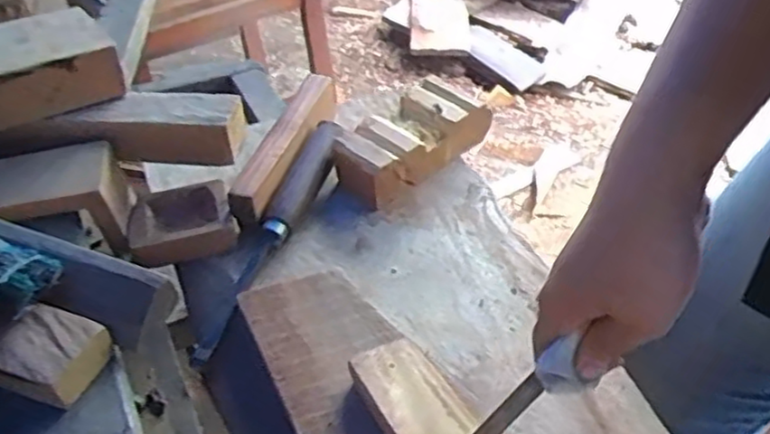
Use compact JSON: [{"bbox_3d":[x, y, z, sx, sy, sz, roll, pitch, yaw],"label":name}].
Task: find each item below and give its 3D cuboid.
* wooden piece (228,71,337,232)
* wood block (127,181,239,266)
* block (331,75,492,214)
[{"bbox_3d":[-0.085,-0.067,0.628,0.033,0.036,0.171,13,45,15],"label":"wooden piece"},{"bbox_3d":[-0.170,0.003,0.590,0.082,0.027,0.064,-10,44,-9],"label":"wood block"},{"bbox_3d":[0.023,-0.070,0.648,0.147,0.052,0.073,-35,53,-30],"label":"block"}]

